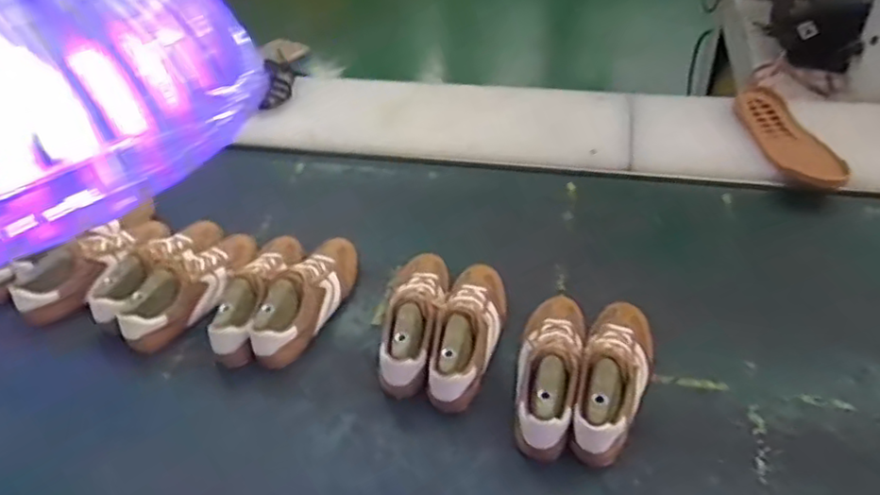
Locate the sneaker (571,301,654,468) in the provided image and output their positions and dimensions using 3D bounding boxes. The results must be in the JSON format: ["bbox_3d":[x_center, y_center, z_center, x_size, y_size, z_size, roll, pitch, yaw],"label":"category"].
[{"bbox_3d":[0.227,0.156,0.811,0.085,0.082,0.243,10,45,16],"label":"sneaker"}]

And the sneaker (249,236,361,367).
[{"bbox_3d":[-0.194,0.070,0.950,0.077,0.094,0.243,10,45,16],"label":"sneaker"}]

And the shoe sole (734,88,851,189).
[{"bbox_3d":[0.608,-0.197,1.124,0.097,0.040,0.286,-9,43,-4],"label":"shoe sole"}]

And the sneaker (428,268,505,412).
[{"bbox_3d":[0.039,0.110,0.882,0.082,0.094,0.243,6,44,12],"label":"sneaker"}]

